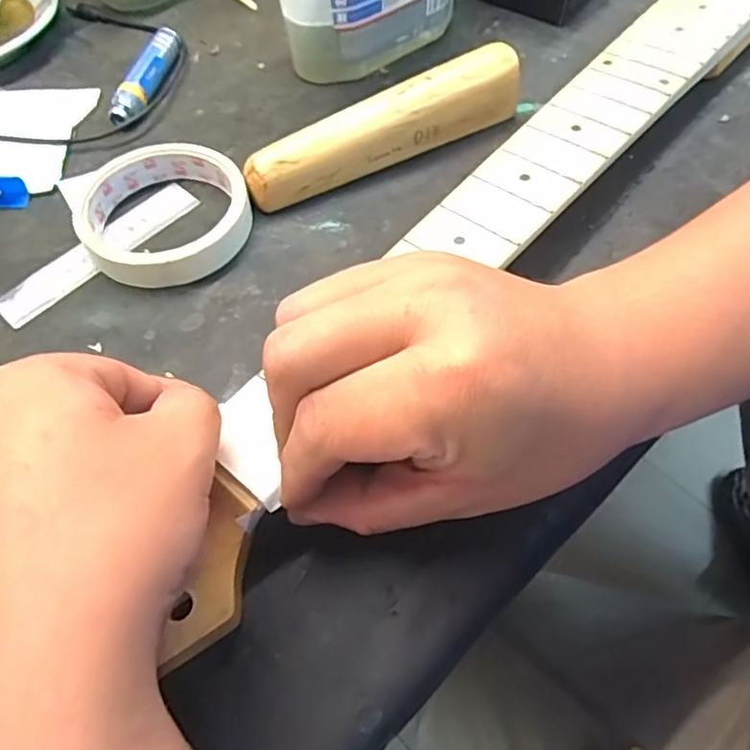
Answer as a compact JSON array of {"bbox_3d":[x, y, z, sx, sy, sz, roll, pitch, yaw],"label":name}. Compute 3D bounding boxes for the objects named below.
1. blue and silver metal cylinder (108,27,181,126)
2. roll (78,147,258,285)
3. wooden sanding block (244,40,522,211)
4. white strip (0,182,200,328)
[{"bbox_3d":[-0.147,-0.195,0.393,0.015,0.019,0.087,11,60,9],"label":"blue and silver metal cylinder"},{"bbox_3d":[-0.113,-0.087,0.327,0.086,0.021,0.090,-1,59,2],"label":"roll"},{"bbox_3d":[0.007,-0.139,0.343,0.166,0.039,0.024,-25,61,-13],"label":"wooden sanding block"},{"bbox_3d":[-0.150,-0.069,0.327,0.025,0.004,0.117,38,67,22],"label":"white strip"}]

